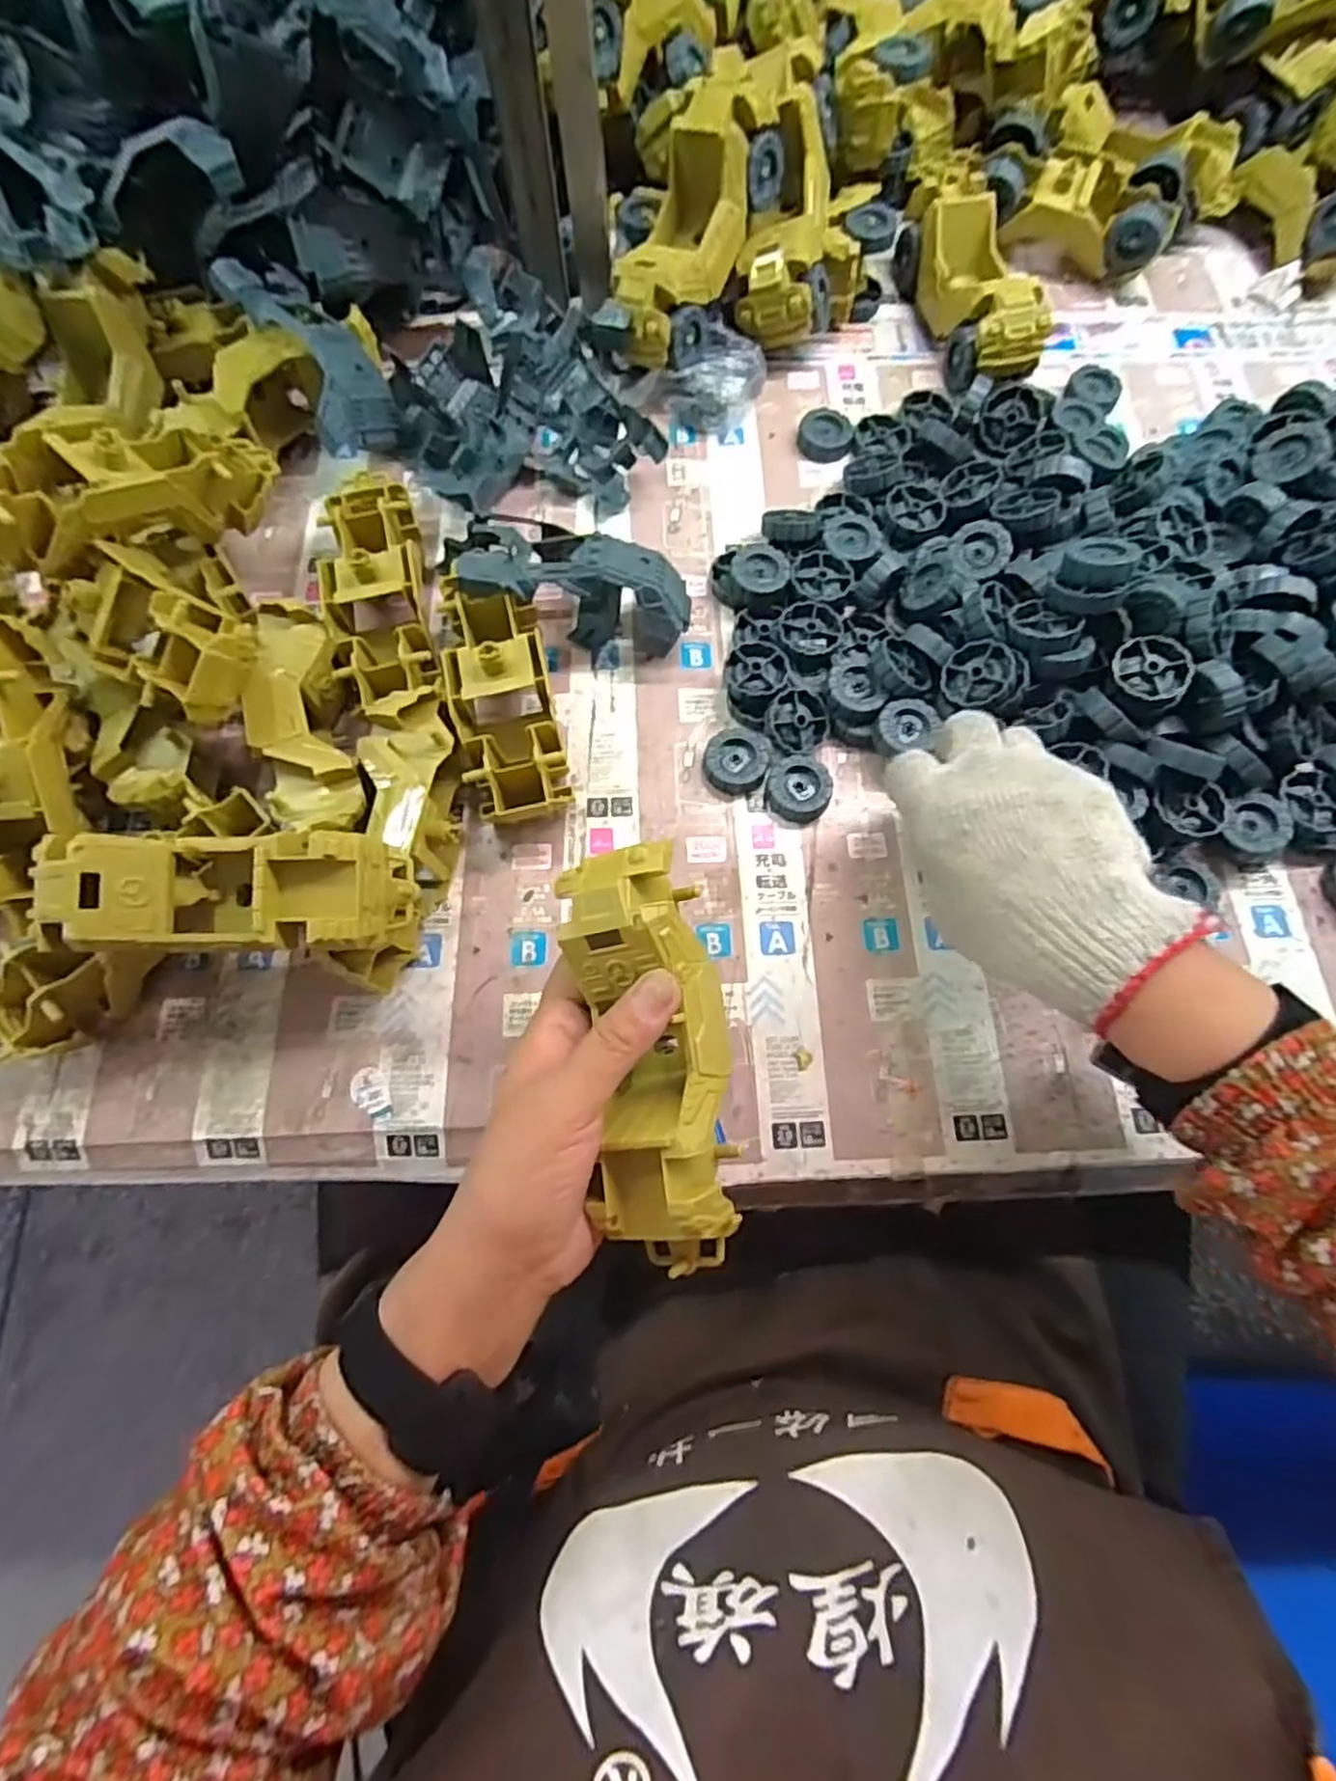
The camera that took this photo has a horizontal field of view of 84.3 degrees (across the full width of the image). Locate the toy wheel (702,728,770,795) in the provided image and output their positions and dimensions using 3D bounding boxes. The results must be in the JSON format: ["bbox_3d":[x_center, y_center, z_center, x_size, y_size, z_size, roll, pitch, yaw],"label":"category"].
[{"bbox_3d":[0.041,-0.078,0.439,0.037,0.010,0.039,0,71,1],"label":"toy wheel"}]

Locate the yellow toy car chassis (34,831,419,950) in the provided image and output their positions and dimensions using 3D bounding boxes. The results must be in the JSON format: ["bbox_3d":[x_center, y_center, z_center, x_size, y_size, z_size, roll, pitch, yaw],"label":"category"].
[{"bbox_3d":[-0.204,0.003,0.347,0.165,0.050,0.057,1,72,1],"label":"yellow toy car chassis"}]

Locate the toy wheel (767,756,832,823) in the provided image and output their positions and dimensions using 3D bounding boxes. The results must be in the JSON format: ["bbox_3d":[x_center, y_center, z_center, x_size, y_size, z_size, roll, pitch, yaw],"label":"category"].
[{"bbox_3d":[0.078,-0.061,0.434,0.039,0.010,0.038,0,71,1],"label":"toy wheel"}]

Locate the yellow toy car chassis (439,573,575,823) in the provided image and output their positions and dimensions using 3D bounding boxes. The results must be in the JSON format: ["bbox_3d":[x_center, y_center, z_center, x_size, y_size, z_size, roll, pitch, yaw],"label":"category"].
[{"bbox_3d":[-0.095,-0.108,0.432,0.058,0.054,0.150,-14,71,-3],"label":"yellow toy car chassis"}]

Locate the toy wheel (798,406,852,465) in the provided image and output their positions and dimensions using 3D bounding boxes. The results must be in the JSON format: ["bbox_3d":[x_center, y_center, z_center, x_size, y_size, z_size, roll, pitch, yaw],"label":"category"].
[{"bbox_3d":[0.112,-0.325,0.527,0.037,0.014,0.038,0,72,1],"label":"toy wheel"}]

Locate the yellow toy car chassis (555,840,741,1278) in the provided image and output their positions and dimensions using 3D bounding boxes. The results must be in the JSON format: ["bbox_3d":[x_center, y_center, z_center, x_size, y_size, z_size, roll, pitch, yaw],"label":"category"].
[{"bbox_3d":[-0.005,0.070,0.309,0.060,0.053,0.172,-9,83,-2],"label":"yellow toy car chassis"}]

